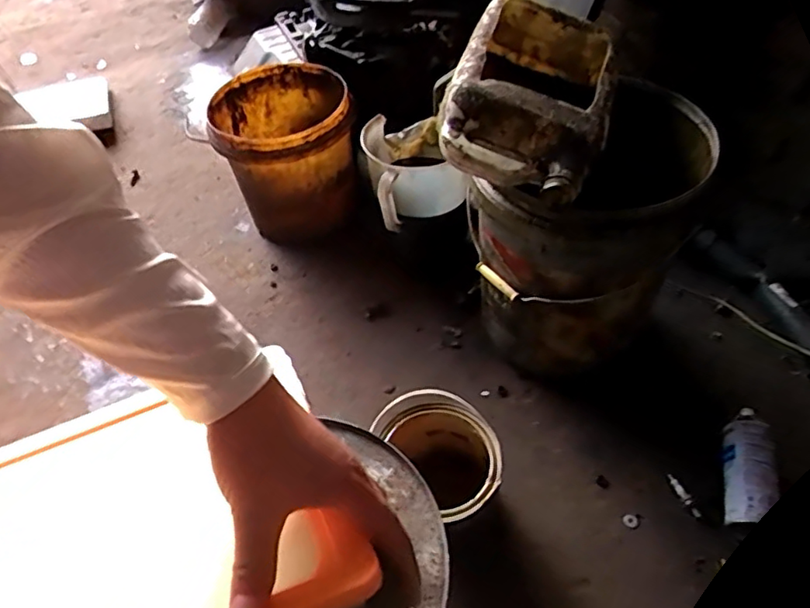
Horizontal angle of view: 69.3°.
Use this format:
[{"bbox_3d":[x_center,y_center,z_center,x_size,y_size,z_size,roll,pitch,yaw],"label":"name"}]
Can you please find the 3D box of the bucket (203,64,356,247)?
[{"bbox_3d":[-0.235,-0.293,1.183,0.263,0.257,0.267,-8,50,-3],"label":"bucket"}]

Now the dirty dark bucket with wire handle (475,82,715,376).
[{"bbox_3d":[0.245,-0.083,0.876,0.276,0.384,0.289,9,51,11],"label":"dirty dark bucket with wire handle"}]

